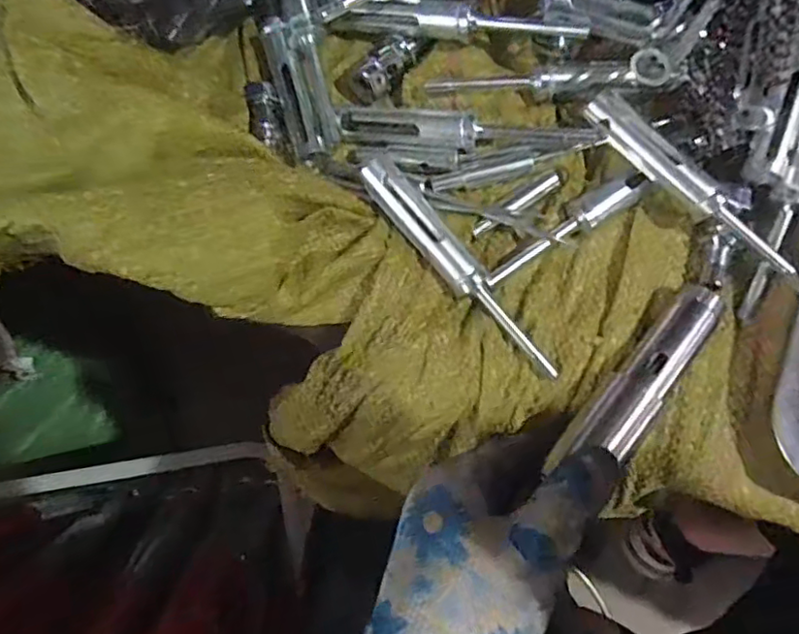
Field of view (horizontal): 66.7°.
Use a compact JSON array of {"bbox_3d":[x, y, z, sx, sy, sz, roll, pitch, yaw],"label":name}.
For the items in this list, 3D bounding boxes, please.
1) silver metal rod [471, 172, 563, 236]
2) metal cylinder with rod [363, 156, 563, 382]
[{"bbox_3d":[0.058,-0.056,0.298,0.052,0.009,0.010,-38,81,-6],"label":"silver metal rod"},{"bbox_3d":[0.028,-0.022,0.285,0.018,0.022,0.127,-38,81,-6],"label":"metal cylinder with rod"}]

